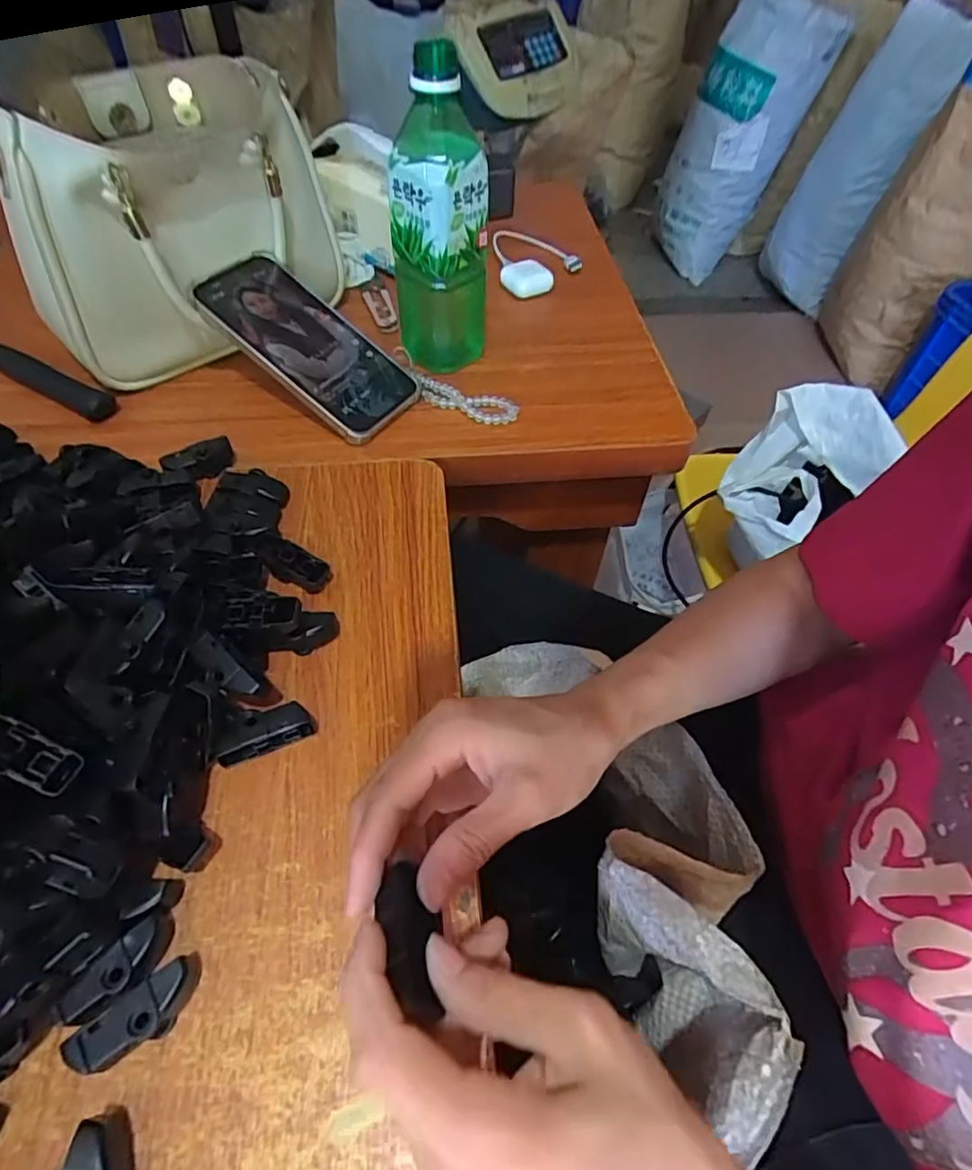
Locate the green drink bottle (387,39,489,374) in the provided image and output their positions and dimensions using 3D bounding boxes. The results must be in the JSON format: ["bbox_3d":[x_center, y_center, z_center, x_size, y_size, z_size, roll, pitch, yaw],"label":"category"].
[{"bbox_3d":[-0.036,-0.269,0.452,0.069,0.205,0.069,-5,53,-6],"label":"green drink bottle"}]

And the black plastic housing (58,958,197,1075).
[{"bbox_3d":[-0.134,0.169,0.234,0.047,0.018,0.019,-33,61,-25],"label":"black plastic housing"}]

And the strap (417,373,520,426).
[{"bbox_3d":[-0.016,-0.147,0.476,0.084,0.014,0.029,13,53,7],"label":"strap"}]

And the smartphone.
[{"bbox_3d":[-0.137,-0.189,0.465,0.174,0.013,0.089,40,62,-2],"label":"smartphone"}]

